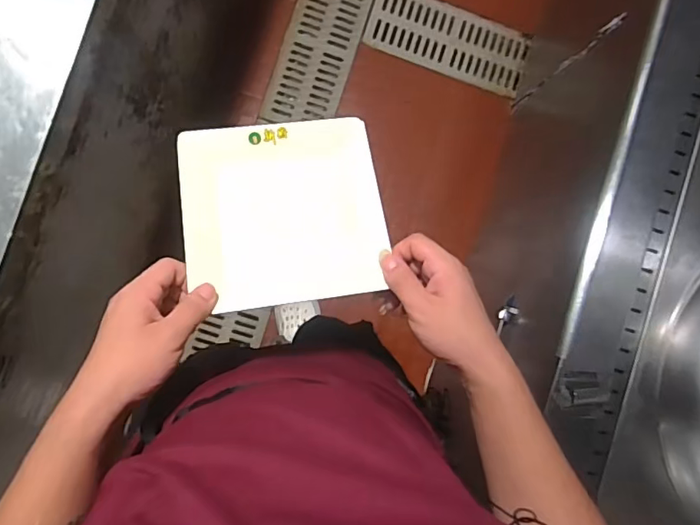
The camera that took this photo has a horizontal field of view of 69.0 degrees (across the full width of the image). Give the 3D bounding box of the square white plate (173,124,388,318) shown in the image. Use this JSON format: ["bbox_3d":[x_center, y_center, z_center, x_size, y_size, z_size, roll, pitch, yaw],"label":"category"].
[{"bbox_3d":[-0.063,-0.051,0.493,0.182,0.021,0.182,-7,75,-8],"label":"square white plate"}]

